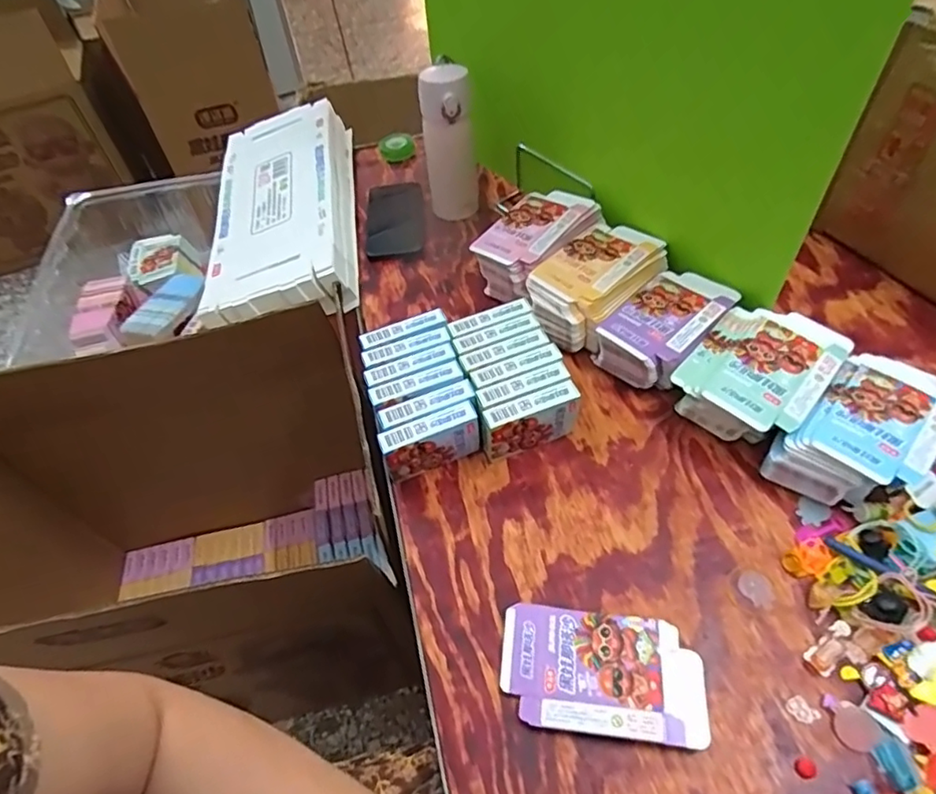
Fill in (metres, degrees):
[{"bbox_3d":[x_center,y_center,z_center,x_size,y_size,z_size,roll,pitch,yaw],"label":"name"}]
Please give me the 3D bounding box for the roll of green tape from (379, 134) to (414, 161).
[{"bbox_3d":[-0.115,-0.402,0.937,0.054,0.029,0.044,-10,52,-4],"label":"roll of green tape"}]

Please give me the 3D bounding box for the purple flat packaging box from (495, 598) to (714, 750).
[{"bbox_3d":[0.101,0.209,0.442,0.148,0.018,0.086,5,53,8],"label":"purple flat packaging box"}]

